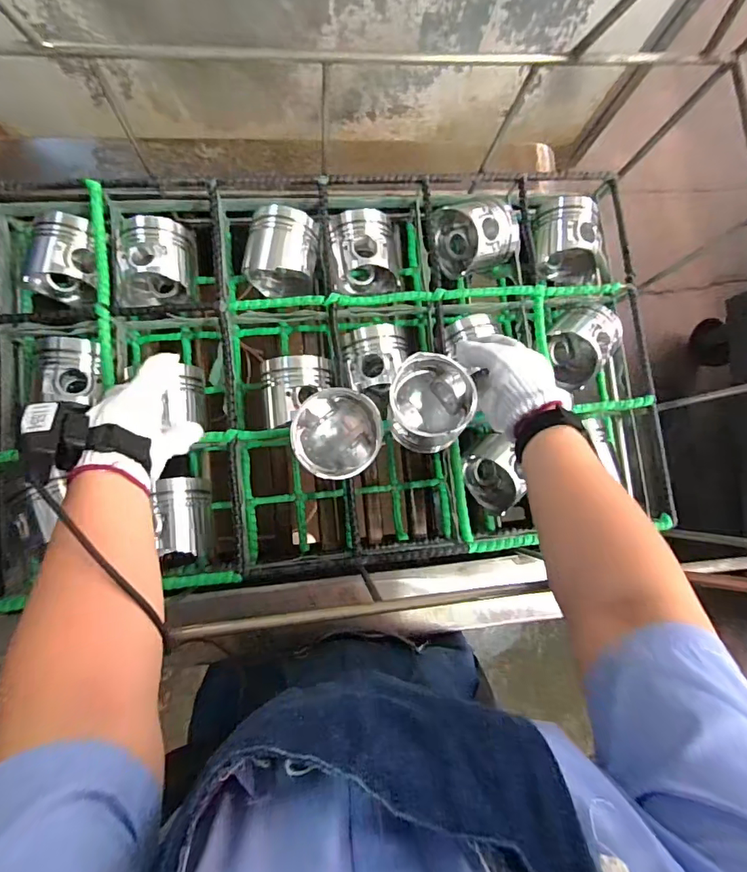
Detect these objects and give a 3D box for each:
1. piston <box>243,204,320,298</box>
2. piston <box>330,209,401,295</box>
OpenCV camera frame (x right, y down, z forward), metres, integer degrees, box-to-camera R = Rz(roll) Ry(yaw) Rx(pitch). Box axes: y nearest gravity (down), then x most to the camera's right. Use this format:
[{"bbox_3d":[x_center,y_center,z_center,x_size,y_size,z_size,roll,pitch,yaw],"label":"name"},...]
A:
[{"bbox_3d":[-0.117,-0.236,0.614,0.084,0.073,0.098,11,83,-5],"label":"piston"},{"bbox_3d":[-0.013,-0.241,0.620,0.087,0.075,0.101,-11,85,-7],"label":"piston"}]

